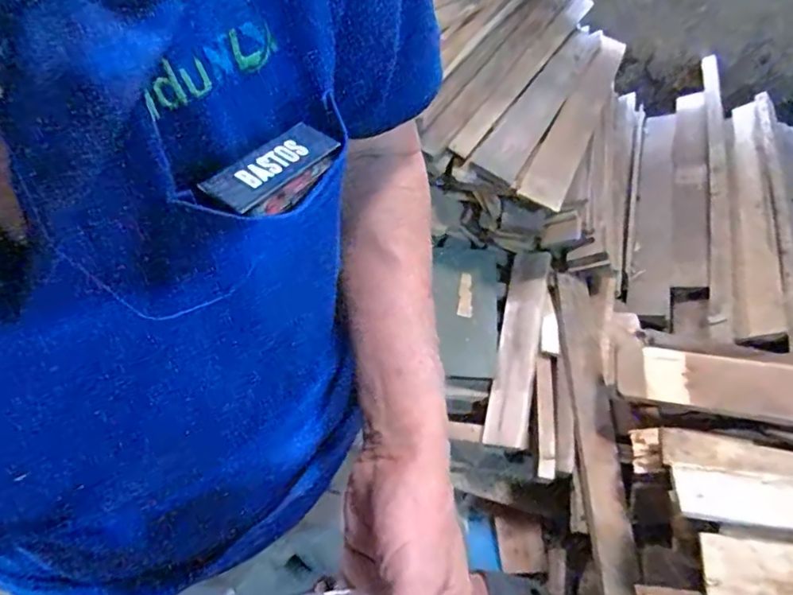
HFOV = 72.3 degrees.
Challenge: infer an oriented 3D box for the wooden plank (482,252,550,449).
[{"bbox_3d":[0.275,0.105,1.224,0.085,0.035,0.455,9,65,12],"label":"wooden plank"}]

